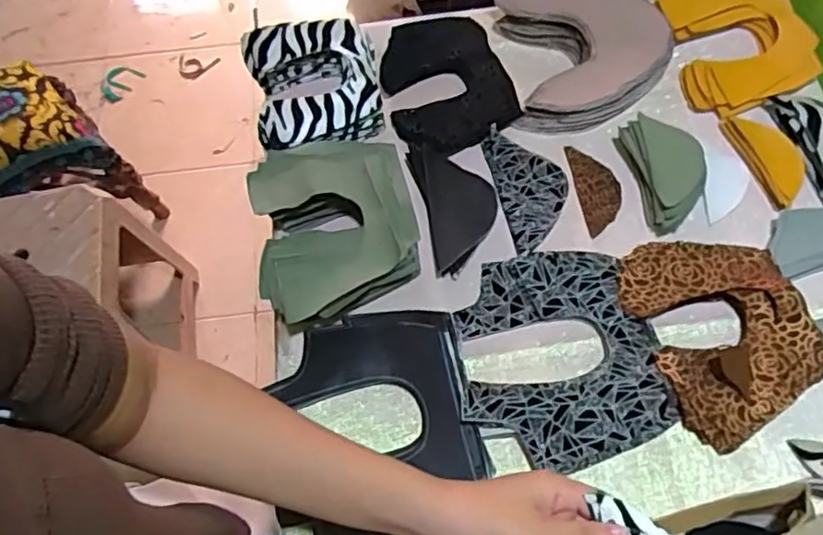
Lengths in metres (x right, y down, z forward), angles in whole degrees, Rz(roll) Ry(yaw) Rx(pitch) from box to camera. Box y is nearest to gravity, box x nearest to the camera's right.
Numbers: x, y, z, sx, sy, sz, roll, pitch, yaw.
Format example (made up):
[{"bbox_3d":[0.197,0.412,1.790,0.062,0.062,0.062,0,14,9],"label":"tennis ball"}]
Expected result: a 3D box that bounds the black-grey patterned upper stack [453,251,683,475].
[{"bbox_3d":[0.125,0.070,0.574,0.171,0.031,0.194,-10,63,-3],"label":"black-grey patterned upper stack"}]

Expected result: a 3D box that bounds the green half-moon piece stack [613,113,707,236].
[{"bbox_3d":[0.250,-0.099,0.649,0.050,0.052,0.117,-8,63,-2],"label":"green half-moon piece stack"}]

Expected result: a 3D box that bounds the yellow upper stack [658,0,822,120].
[{"bbox_3d":[0.357,-0.253,0.727,0.133,0.043,0.174,-6,63,-1],"label":"yellow upper stack"}]

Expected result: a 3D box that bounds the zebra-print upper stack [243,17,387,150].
[{"bbox_3d":[-0.104,-0.200,0.721,0.139,0.046,0.163,-16,64,-6],"label":"zebra-print upper stack"}]

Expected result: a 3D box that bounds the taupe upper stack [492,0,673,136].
[{"bbox_3d":[0.193,-0.242,0.719,0.181,0.054,0.176,-7,63,-1],"label":"taupe upper stack"}]

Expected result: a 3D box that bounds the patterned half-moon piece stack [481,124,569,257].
[{"bbox_3d":[0.123,-0.082,0.671,0.072,0.010,0.143,-12,63,-4],"label":"patterned half-moon piece stack"}]

